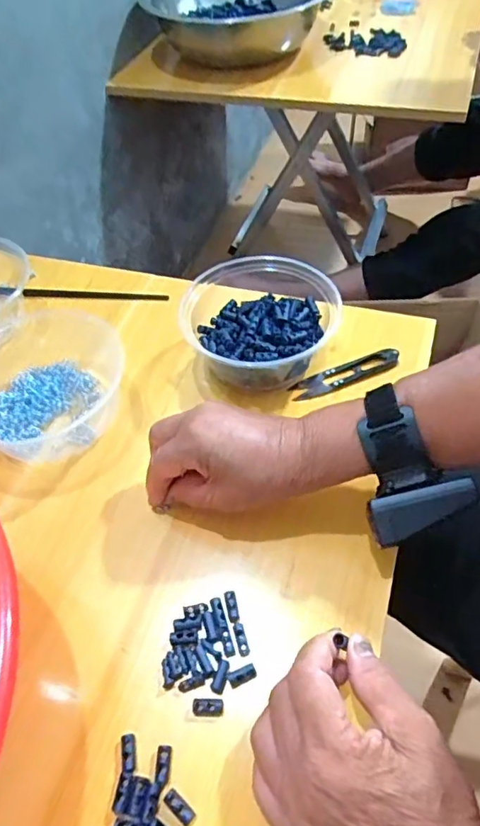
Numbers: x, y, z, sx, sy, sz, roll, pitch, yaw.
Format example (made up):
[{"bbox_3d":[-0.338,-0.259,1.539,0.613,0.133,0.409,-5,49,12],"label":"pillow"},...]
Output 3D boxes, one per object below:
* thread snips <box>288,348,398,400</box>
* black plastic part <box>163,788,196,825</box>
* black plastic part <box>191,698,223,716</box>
[{"bbox_3d":[0.094,-0.035,0.479,0.099,0.017,0.023,-15,54,-14],"label":"thread snips"},{"bbox_3d":[-0.033,0.216,0.297,0.019,0.004,0.009,32,61,27],"label":"black plastic part"},{"bbox_3d":[-0.019,0.177,0.326,0.018,0.004,0.010,-1,52,5],"label":"black plastic part"}]

